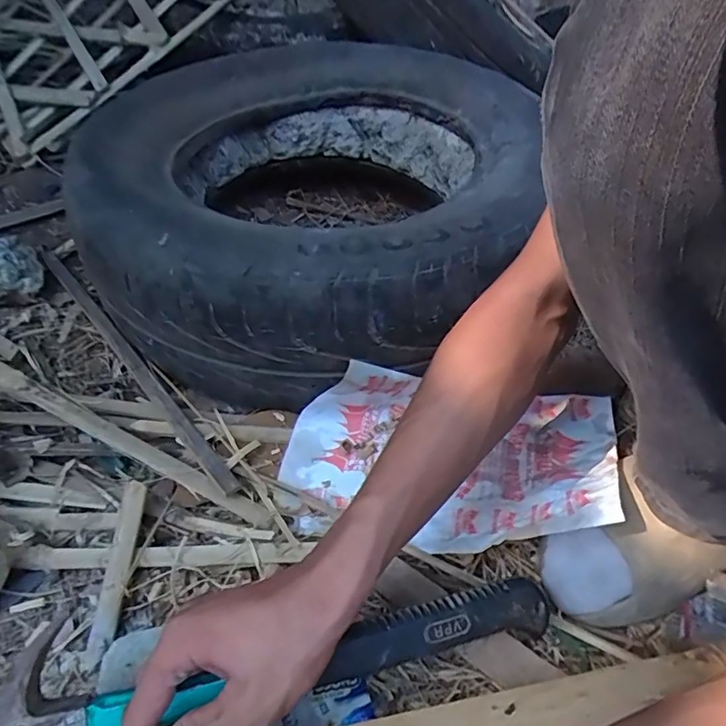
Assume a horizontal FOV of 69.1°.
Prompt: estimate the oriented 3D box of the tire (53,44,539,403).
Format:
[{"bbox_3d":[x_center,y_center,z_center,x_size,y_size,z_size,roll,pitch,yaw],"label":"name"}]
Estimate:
[{"bbox_3d":[-0.063,-0.222,0.676,0.542,0.176,0.561,20,47,20],"label":"tire"}]

